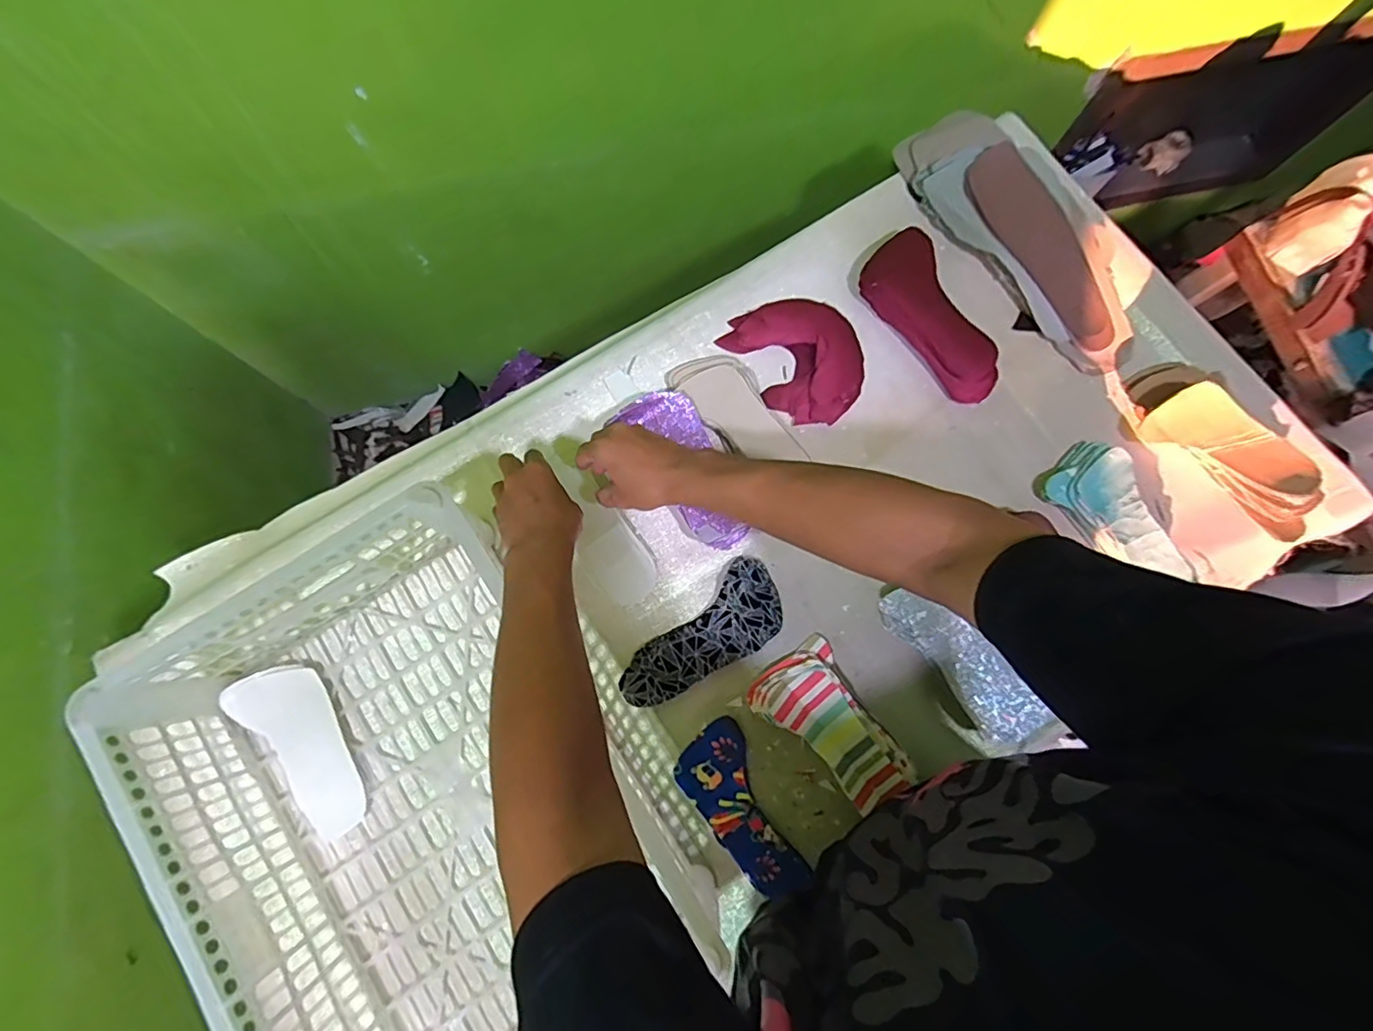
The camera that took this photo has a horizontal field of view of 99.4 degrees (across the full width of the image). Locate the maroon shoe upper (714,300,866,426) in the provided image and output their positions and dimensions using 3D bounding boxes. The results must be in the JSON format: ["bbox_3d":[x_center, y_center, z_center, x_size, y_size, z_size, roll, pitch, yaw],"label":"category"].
[{"bbox_3d":[0.133,-0.181,0.657,0.127,0.022,0.156,-33,80,-8],"label":"maroon shoe upper"}]

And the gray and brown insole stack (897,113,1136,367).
[{"bbox_3d":[0.396,-0.329,0.681,0.121,0.049,0.355,-38,81,-8],"label":"gray and brown insole stack"}]

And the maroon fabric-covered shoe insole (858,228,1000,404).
[{"bbox_3d":[0.282,-0.222,0.661,0.089,0.039,0.203,-33,80,-8],"label":"maroon fabric-covered shoe insole"}]

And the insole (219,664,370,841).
[{"bbox_3d":[-0.363,0.220,0.558,0.075,0.025,0.170,-37,81,-8],"label":"insole"}]

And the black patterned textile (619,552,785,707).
[{"bbox_3d":[0.016,0.123,0.592,0.183,0.014,0.080,-33,80,-8],"label":"black patterned textile"}]

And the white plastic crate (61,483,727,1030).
[{"bbox_3d":[-0.226,0.246,0.493,0.336,0.140,0.441,-36,80,-8],"label":"white plastic crate"}]

